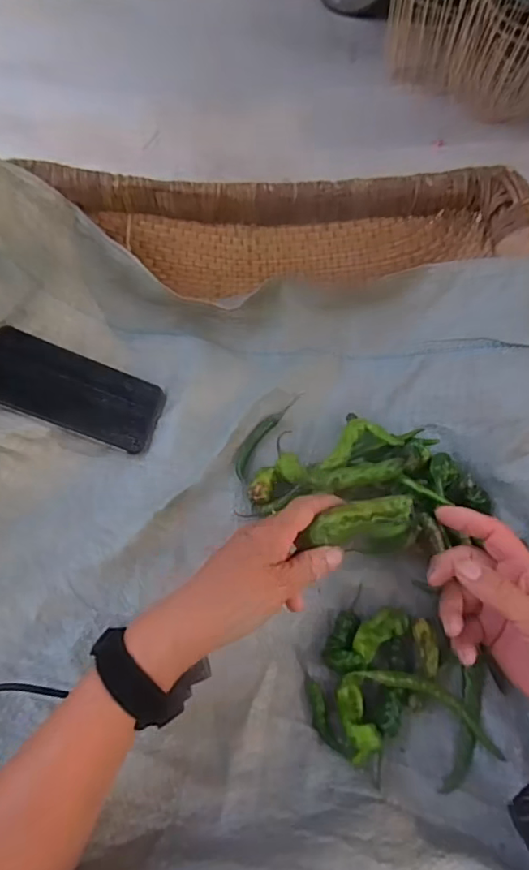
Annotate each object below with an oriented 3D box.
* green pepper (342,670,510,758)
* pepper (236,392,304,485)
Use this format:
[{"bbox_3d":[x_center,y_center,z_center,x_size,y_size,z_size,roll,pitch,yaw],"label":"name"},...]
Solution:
[{"bbox_3d":[0.121,0.200,0.402,0.119,0.018,0.023,23,58,13],"label":"green pepper"},{"bbox_3d":[0.000,-0.002,0.543,0.024,0.017,0.112,26,59,15],"label":"pepper"}]

